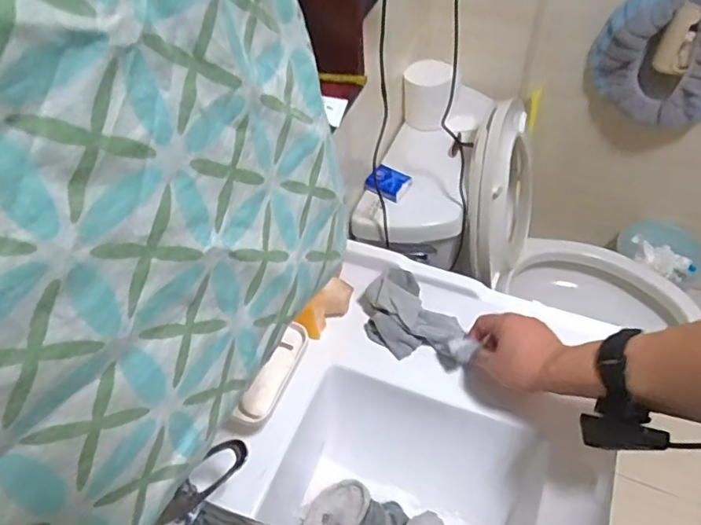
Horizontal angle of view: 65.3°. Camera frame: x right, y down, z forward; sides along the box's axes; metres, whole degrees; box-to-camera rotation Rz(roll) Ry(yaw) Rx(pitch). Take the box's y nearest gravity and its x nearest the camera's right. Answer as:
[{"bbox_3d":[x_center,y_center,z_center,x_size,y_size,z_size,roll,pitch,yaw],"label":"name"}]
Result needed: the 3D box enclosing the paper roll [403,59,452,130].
[{"bbox_3d":[0.159,-0.342,1.143,0.093,0.124,0.090,-2,51,3],"label":"paper roll"}]

